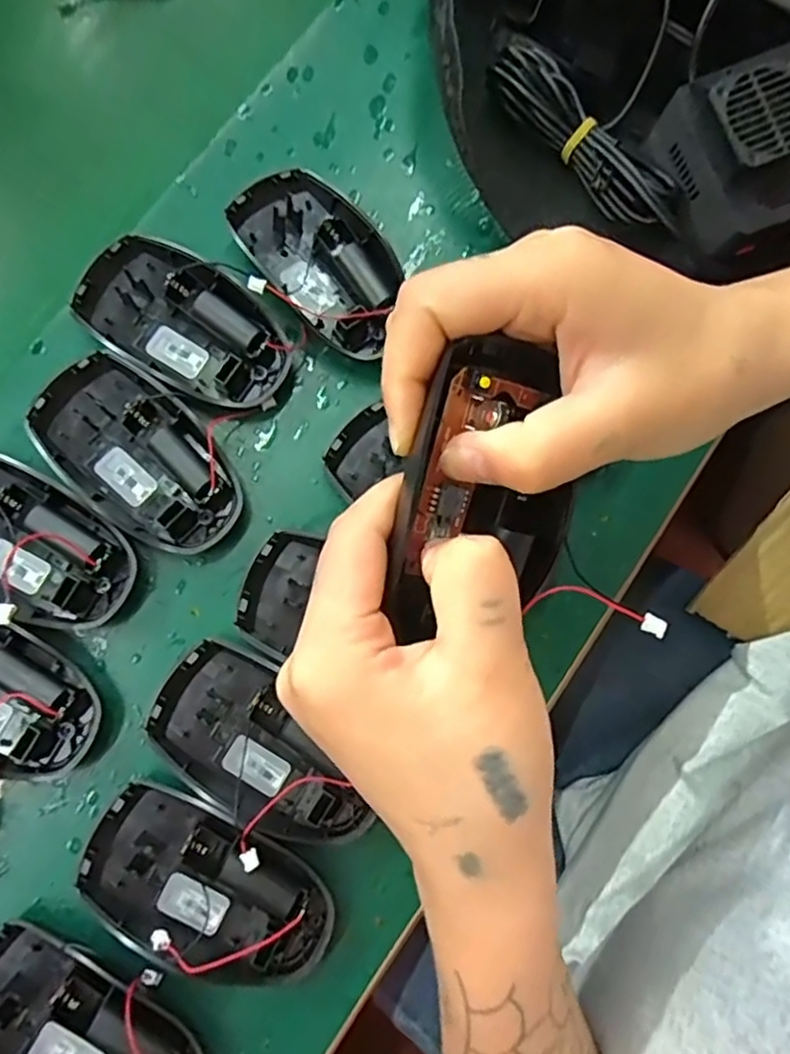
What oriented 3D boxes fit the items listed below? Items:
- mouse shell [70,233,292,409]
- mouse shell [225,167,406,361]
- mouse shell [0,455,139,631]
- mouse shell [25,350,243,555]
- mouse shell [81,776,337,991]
[{"bbox_3d":[-0.099,-0.095,0.306,0.100,0.019,0.059,30,81,5],"label":"mouse shell"},{"bbox_3d":[-0.032,-0.127,0.313,0.058,0.018,0.102,-37,82,-7],"label":"mouse shell"},{"bbox_3d":[-0.167,0.006,0.288,0.100,0.021,0.057,30,81,4],"label":"mouse shell"},{"bbox_3d":[-0.116,-0.032,0.296,0.101,0.020,0.058,43,82,6],"label":"mouse shell"},{"bbox_3d":[-0.077,0.149,0.267,0.103,0.016,0.059,24,81,4],"label":"mouse shell"}]

